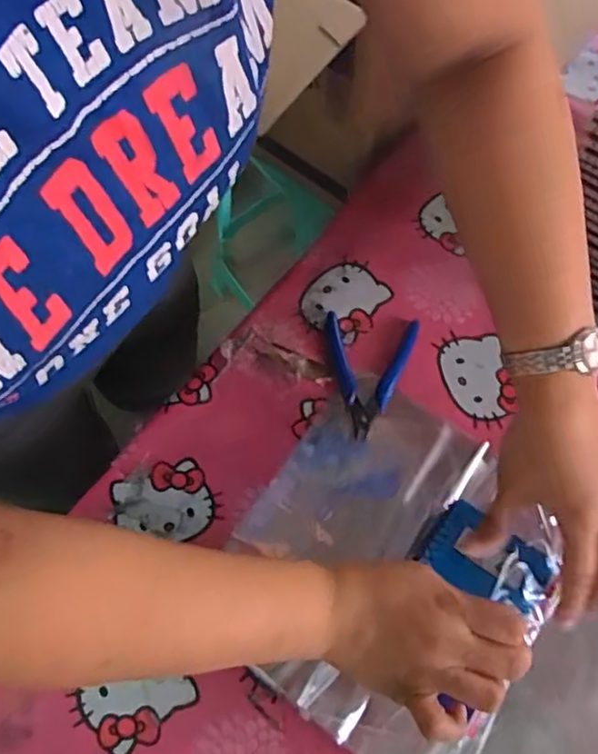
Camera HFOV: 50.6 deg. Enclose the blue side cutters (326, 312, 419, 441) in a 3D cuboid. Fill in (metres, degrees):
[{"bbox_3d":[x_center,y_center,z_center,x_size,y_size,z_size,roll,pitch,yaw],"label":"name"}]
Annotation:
[{"bbox_3d":[0.061,-0.003,0.572,0.082,0.008,0.117,7,66,5],"label":"blue side cutters"}]

